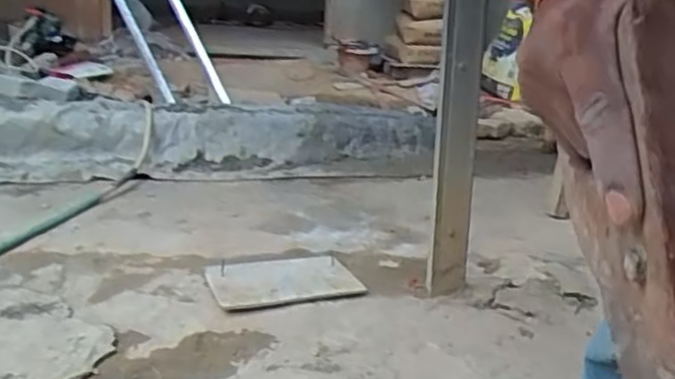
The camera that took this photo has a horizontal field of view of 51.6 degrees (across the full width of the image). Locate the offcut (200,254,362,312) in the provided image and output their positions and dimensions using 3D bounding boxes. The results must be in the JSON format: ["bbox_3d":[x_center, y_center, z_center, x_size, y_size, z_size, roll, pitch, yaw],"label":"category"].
[{"bbox_3d":[-0.122,0.194,1.523,0.308,0.032,0.219,-4,18,-22],"label":"offcut"}]

